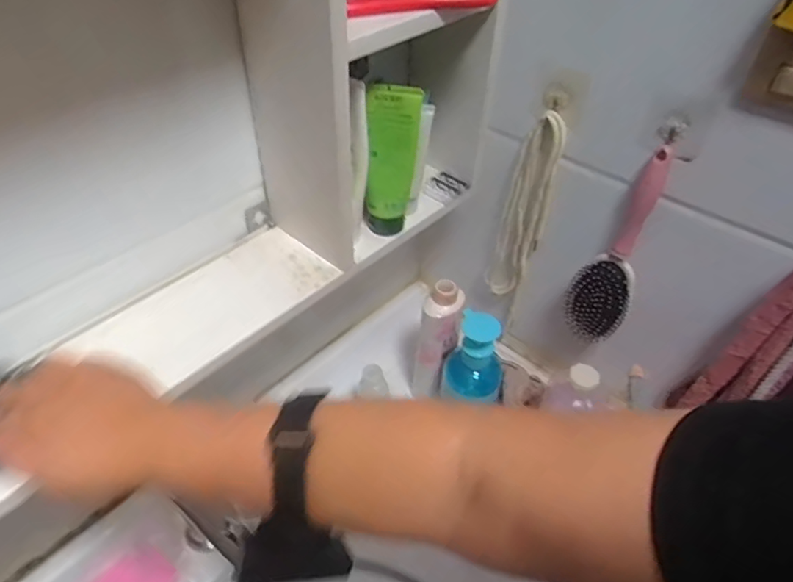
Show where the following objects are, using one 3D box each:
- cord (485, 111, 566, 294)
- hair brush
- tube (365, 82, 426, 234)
[{"bbox_3d":[0.153,-0.094,0.665,0.051,0.256,0.034,13,45,11],"label":"cord"},{"bbox_3d":[0.239,-0.043,0.593,0.068,0.222,0.056,25,48,22],"label":"hair brush"},{"bbox_3d":[-0.004,-0.118,0.515,0.049,0.146,0.024,0,44,-2],"label":"tube"}]

